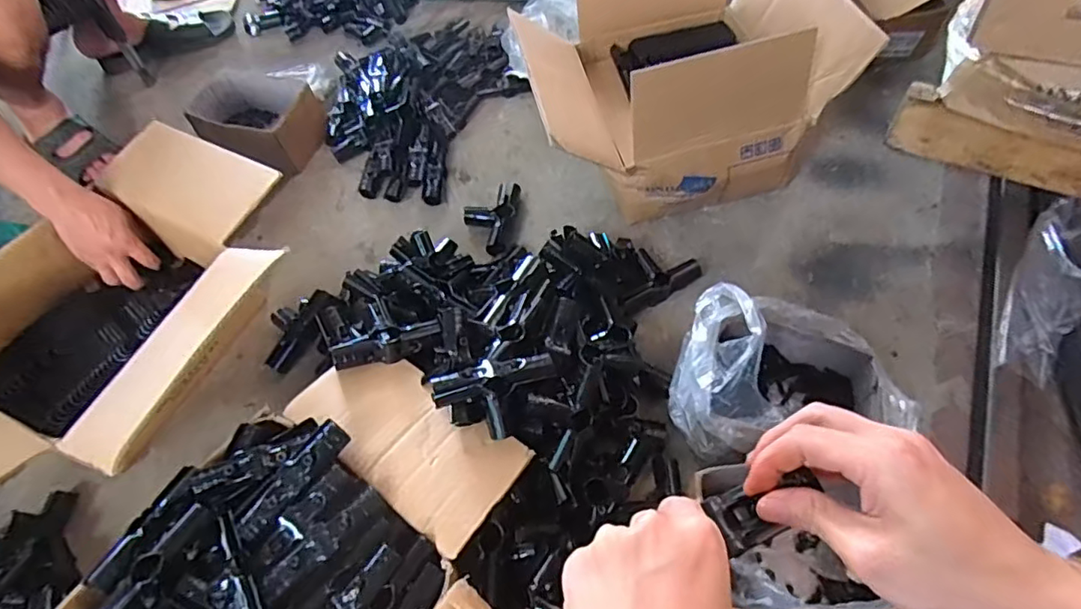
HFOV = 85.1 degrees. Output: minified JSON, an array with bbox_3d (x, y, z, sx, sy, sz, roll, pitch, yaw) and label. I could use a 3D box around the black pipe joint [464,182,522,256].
[{"bbox_3d":[-0.083,-0.144,0.964,0.080,0.030,0.133,4,59,7],"label":"black pipe joint"}]

